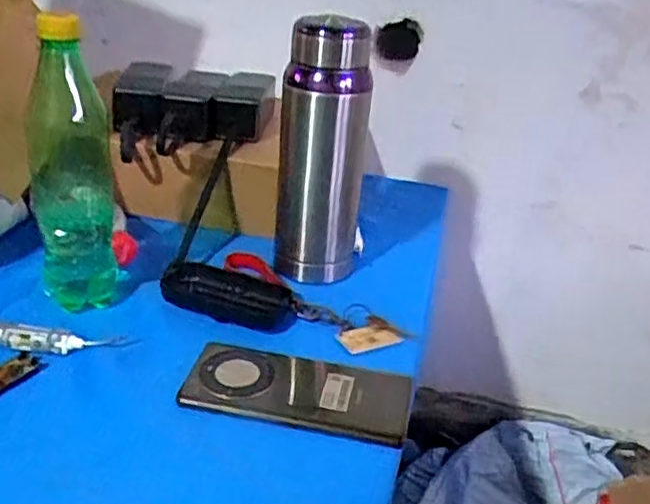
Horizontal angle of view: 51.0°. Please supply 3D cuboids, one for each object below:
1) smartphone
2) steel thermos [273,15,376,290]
[{"bbox_3d":[-0.018,0.099,0.502,0.159,0.015,0.075,9,28,5],"label":"smartphone"},{"bbox_3d":[-0.001,-0.092,0.631,0.079,0.232,0.069,7,28,2],"label":"steel thermos"}]

